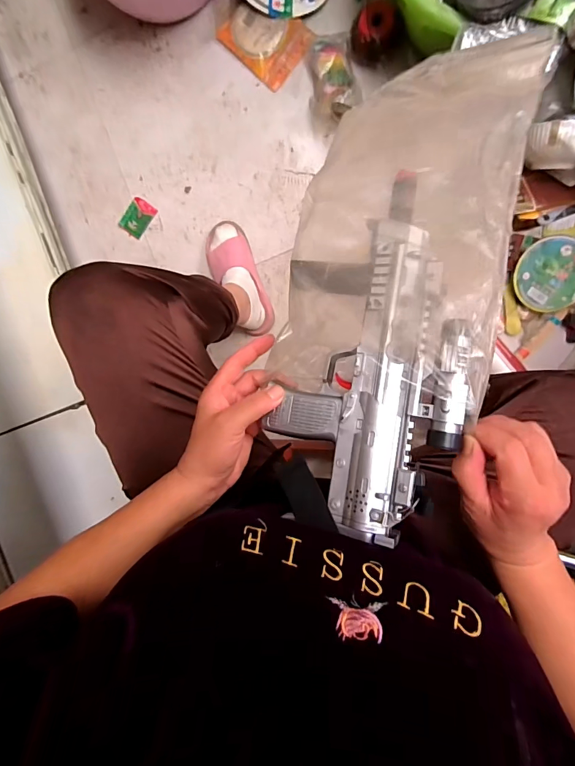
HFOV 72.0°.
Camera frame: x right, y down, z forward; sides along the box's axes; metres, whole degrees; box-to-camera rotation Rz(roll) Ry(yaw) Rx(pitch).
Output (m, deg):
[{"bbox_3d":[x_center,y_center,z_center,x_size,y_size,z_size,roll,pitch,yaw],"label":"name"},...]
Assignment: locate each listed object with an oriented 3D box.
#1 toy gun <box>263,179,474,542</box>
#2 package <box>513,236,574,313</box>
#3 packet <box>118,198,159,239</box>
[{"bbox_3d":[0.069,-0.026,0.339,0.148,0.044,0.297,6,85,7],"label":"toy gun"},{"bbox_3d":[0.506,-0.206,0.757,0.131,0.031,0.131,1,95,8],"label":"package"},{"bbox_3d":[-0.340,-0.375,0.897,0.061,0.006,0.084,34,99,4],"label":"packet"}]

